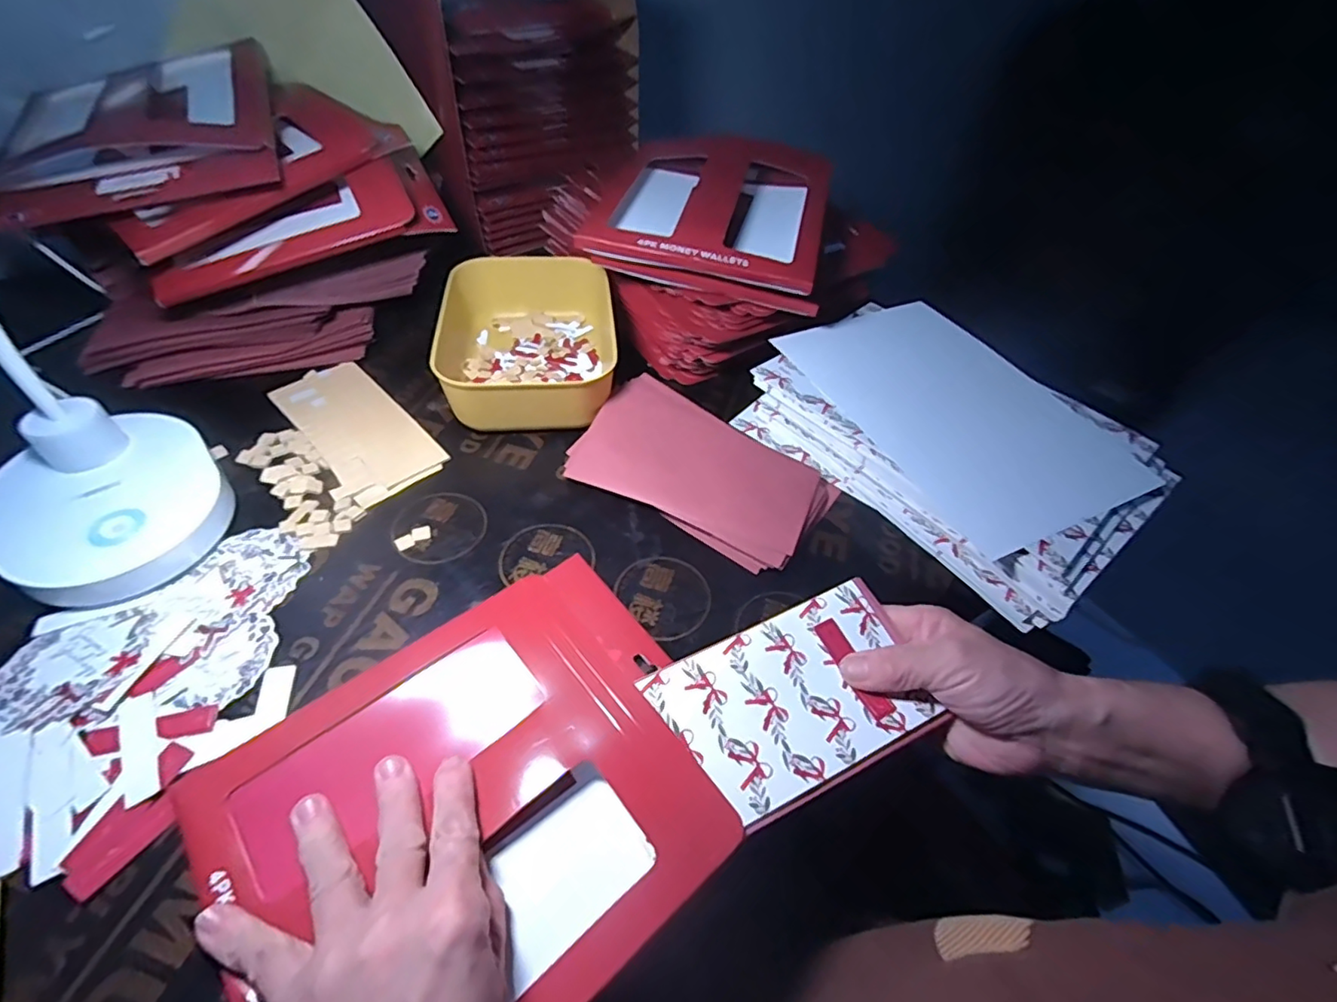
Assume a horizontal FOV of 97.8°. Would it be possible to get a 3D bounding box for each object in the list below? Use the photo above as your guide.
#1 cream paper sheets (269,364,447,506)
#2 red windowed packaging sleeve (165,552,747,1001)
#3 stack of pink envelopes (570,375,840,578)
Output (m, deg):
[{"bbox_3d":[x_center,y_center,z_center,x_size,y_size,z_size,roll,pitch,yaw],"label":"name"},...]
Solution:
[{"bbox_3d":[-0.246,-0.061,0.460,0.070,0.007,0.164,-35,59,-30],"label":"cream paper sheets"},{"bbox_3d":[-0.092,0.144,0.293,0.232,0.020,0.198,-31,58,-28],"label":"red windowed packaging sleeve"},{"bbox_3d":[0.026,-0.027,0.440,0.181,0.030,0.112,26,51,17],"label":"stack of pink envelopes"}]

